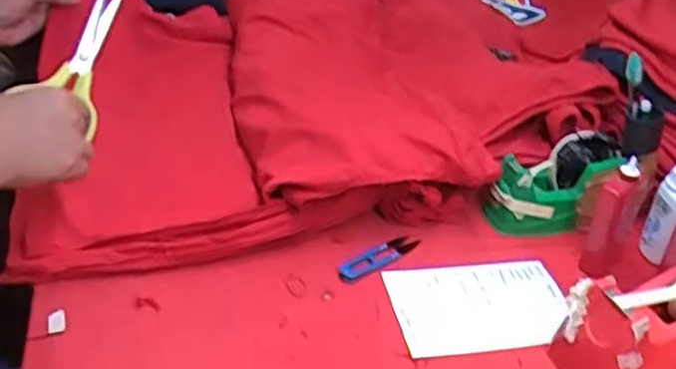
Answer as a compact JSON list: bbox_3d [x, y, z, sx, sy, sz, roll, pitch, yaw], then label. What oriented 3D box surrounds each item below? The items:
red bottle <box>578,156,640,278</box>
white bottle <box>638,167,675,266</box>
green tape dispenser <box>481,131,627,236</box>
[{"bbox_3d":[0.260,0.031,0.699,0.031,0.109,0.044,23,35,19],"label":"red bottle"},{"bbox_3d":[0.325,0.028,0.705,0.032,0.100,0.034,31,8,34],"label":"white bottle"},{"bbox_3d":[0.230,-0.001,0.766,0.145,0.083,0.061,-3,35,-14],"label":"green tape dispenser"}]

